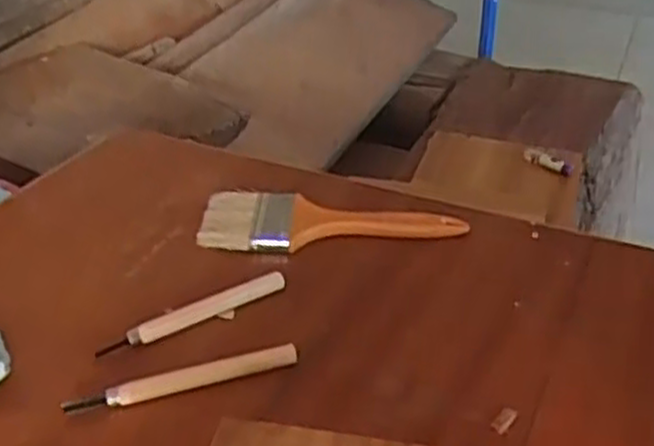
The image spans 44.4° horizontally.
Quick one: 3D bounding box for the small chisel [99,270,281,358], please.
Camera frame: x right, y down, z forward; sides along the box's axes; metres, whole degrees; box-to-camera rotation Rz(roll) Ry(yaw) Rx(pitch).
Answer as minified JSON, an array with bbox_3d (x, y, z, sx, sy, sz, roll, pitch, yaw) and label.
[{"bbox_3d":[-0.081,0.055,0.493,0.123,0.010,0.015,-18,37,-27],"label":"small chisel"}]

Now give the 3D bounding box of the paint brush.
[{"bbox_3d":[0.003,0.000,0.581,0.185,0.017,0.060,0,32,-1],"label":"paint brush"}]

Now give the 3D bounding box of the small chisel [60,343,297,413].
[{"bbox_3d":[-0.079,0.086,0.442,0.127,0.010,0.011,-10,34,-16],"label":"small chisel"}]

